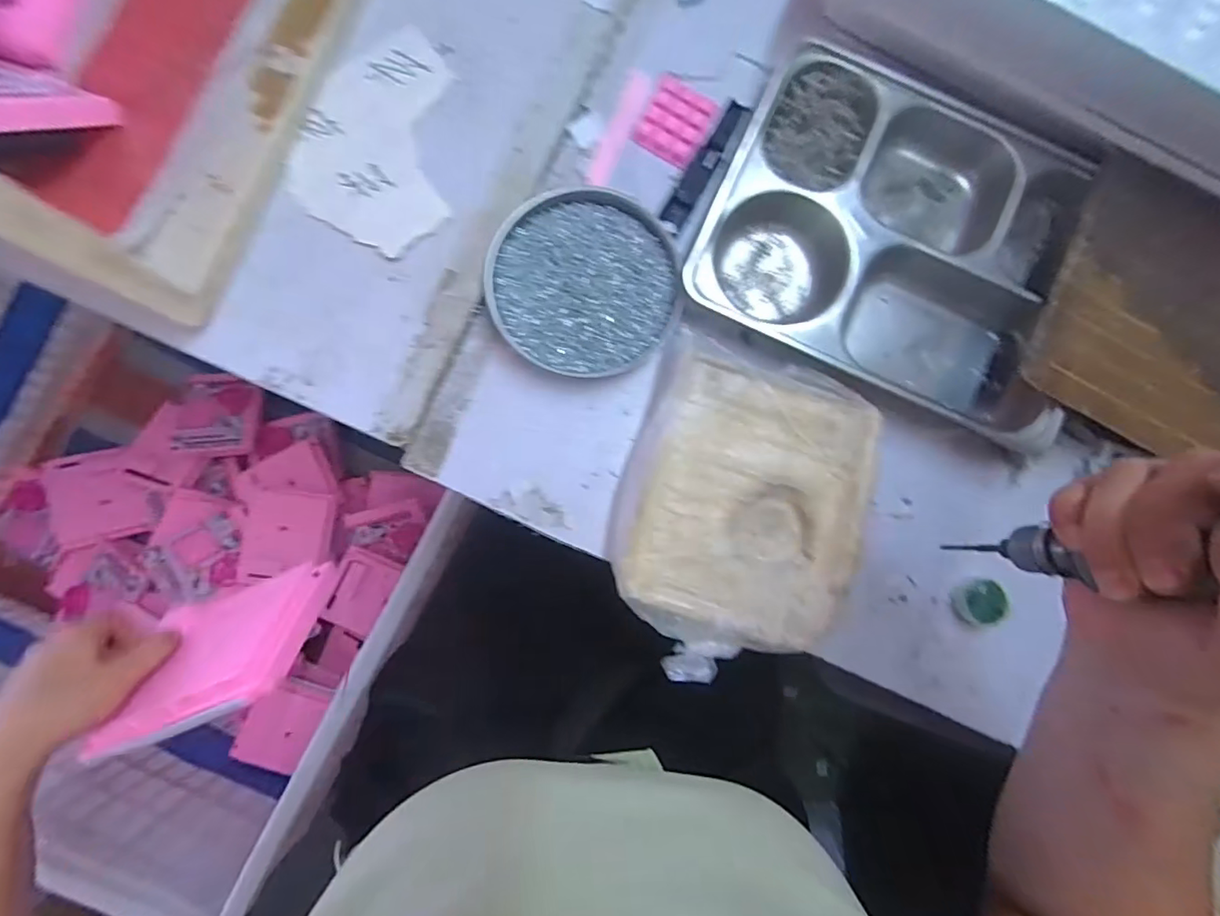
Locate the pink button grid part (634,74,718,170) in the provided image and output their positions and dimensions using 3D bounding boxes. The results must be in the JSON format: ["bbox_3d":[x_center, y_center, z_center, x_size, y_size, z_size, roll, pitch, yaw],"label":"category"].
[{"bbox_3d":[0.050,-0.258,0.433,0.049,0.006,0.060,26,85,-1],"label":"pink button grid part"}]

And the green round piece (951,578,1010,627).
[{"bbox_3d":[0.268,0.105,0.408,0.034,0.007,0.035,-11,94,21],"label":"green round piece"}]

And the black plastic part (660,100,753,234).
[{"bbox_3d":[0.073,-0.224,0.434,0.020,0.004,0.114,32,85,0],"label":"black plastic part"}]

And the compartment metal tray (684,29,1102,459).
[{"bbox_3d":[0.221,-0.173,0.418,0.271,0.037,0.249,24,85,-1],"label":"compartment metal tray"}]

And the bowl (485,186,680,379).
[{"bbox_3d":[-0.019,-0.130,0.412,0.133,0.018,0.135,0,85,-3],"label":"bowl"}]

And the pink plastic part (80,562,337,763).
[{"bbox_3d":[-0.299,0.143,0.435,0.136,0.142,0.019,-14,123,4],"label":"pink plastic part"}]

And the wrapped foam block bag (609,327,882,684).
[{"bbox_3d":[0.089,0.036,0.394,0.162,0.041,0.218,18,85,-1],"label":"wrapped foam block bag"}]

